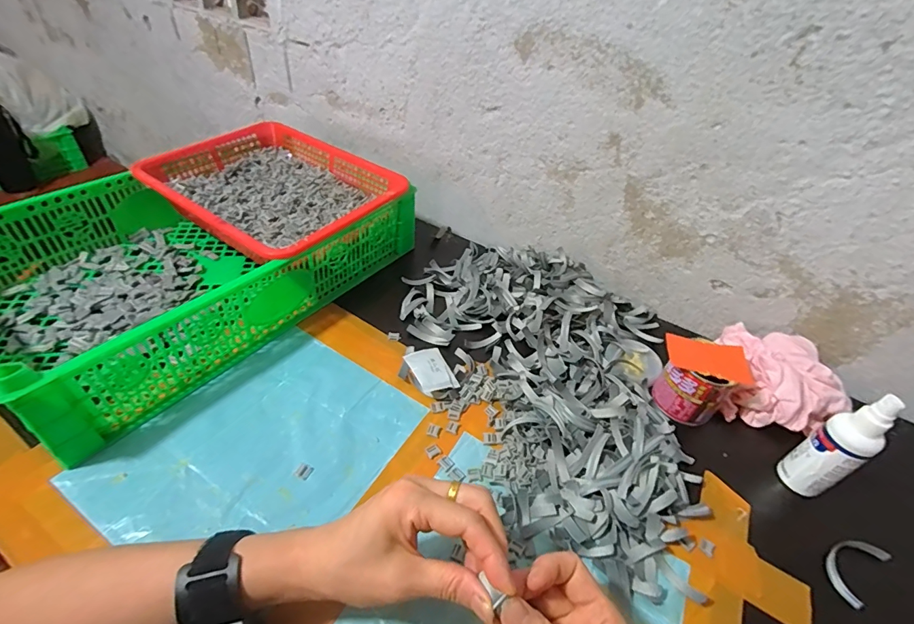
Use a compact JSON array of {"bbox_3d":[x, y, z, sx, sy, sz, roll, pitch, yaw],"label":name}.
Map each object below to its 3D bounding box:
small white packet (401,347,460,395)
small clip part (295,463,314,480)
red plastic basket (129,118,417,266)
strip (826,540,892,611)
[{"bbox_3d":[-0.029,0.064,0.478,0.040,0.016,0.064,-14,46,-23],"label":"small white packet"},{"bbox_3d":[-0.136,0.142,0.388,0.013,0.004,0.013,20,43,14],"label":"small clip part"},{"bbox_3d":[-0.240,-0.160,0.595,0.293,0.070,0.240,27,45,20],"label":"red plastic basket"},{"bbox_3d":[0.342,0.218,0.375,0.073,0.010,0.031,-21,49,-29],"label":"strip"}]

